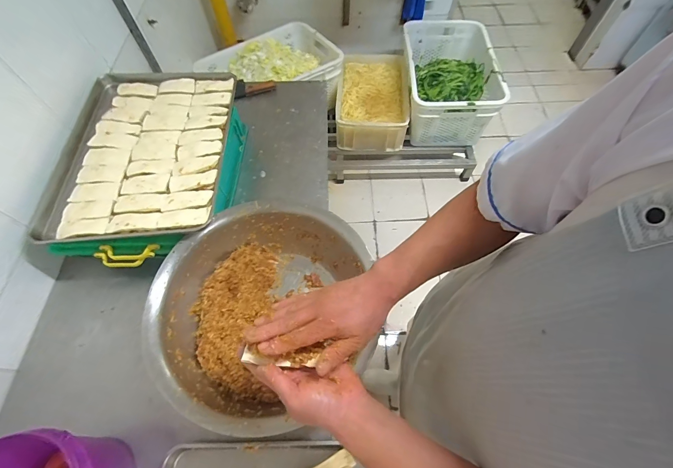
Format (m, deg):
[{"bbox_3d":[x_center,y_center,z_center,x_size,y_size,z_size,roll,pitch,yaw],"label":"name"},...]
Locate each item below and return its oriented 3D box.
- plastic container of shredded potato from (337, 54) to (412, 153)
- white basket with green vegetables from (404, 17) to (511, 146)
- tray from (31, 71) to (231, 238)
[{"bbox_3d":[0.208,-0.765,1.830,0.377,0.255,0.597,5,62,3],"label":"plastic container of shredded potato"},{"bbox_3d":[0.613,-0.809,1.719,0.454,0.323,0.708,1,62,1],"label":"white basket with green vegetables"},{"bbox_3d":[-0.505,-0.235,0.834,0.413,0.032,0.552,-4,62,-1],"label":"tray"}]

